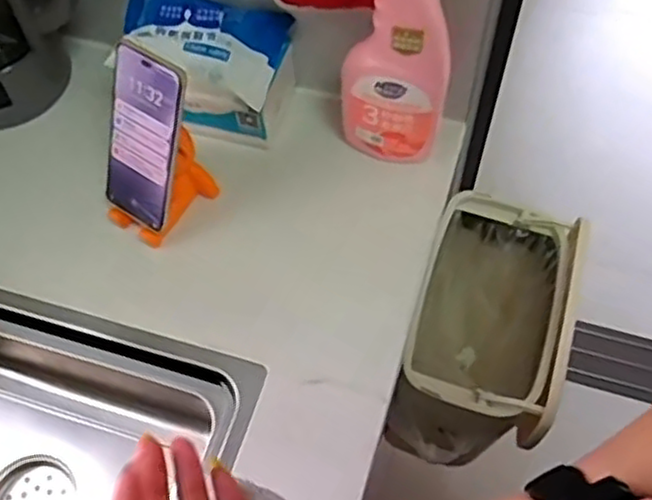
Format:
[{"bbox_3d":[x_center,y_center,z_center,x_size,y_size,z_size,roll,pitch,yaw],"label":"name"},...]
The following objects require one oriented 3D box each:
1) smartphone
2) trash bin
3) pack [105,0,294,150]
[{"bbox_3d":[-0.163,-0.098,0.629,0.076,0.164,0.010,26,34,16],"label":"smartphone"},{"bbox_3d":[0.175,0.114,0.820,0.148,0.193,0.287,14,62,9],"label":"trash bin"},{"bbox_3d":[-0.120,-0.185,0.707,0.160,0.116,0.105,12,62,8],"label":"pack"}]

